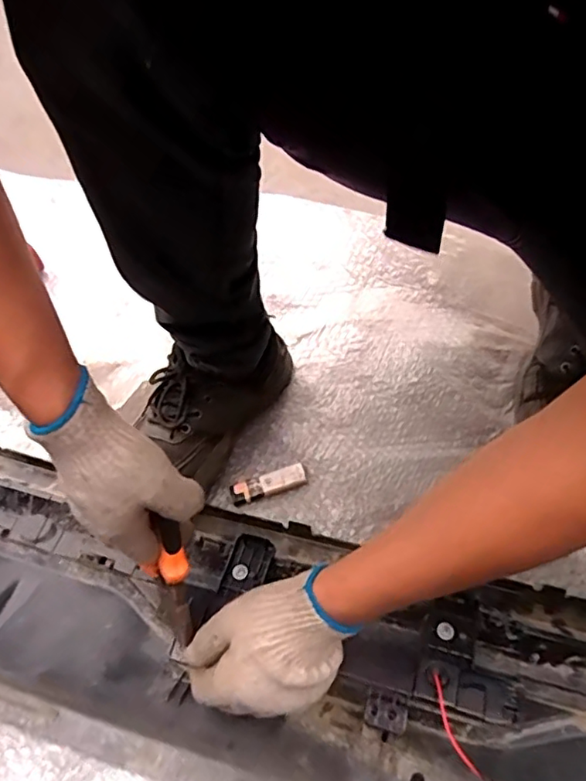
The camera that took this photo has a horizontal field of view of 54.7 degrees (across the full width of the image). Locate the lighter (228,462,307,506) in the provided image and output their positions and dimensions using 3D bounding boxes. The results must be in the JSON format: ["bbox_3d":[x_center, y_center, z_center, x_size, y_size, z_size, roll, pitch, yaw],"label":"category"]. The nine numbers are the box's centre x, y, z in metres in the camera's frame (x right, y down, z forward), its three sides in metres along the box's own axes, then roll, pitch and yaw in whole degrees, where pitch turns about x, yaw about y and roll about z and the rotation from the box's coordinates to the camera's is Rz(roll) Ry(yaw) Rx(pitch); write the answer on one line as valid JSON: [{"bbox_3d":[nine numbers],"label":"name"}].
[{"bbox_3d":[-0.026,0.095,0.584,0.079,0.008,0.024,-16,56,-6],"label":"lighter"}]

